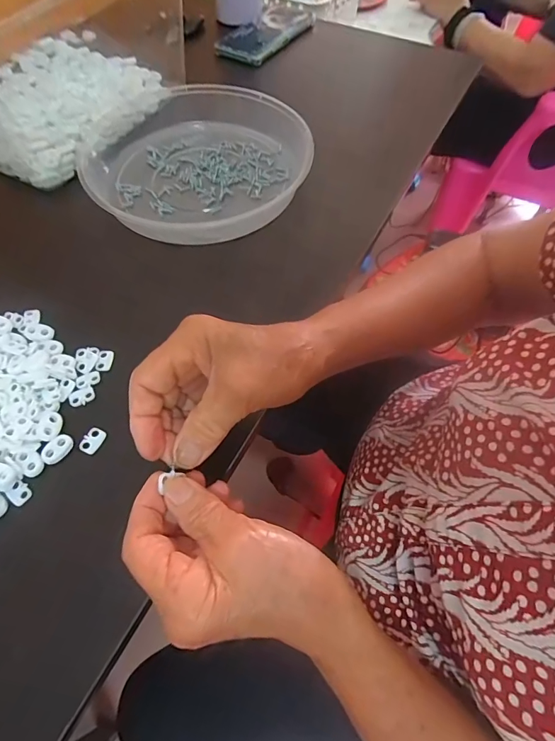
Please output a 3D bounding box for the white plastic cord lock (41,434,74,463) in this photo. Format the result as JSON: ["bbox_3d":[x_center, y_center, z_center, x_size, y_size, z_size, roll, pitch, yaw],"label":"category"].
[{"bbox_3d":[-0.159,0.057,0.294,0.014,0.005,0.023,31,64,17],"label":"white plastic cord lock"}]

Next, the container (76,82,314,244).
[{"bbox_3d":[-0.090,-0.228,0.446,0.238,0.042,0.238,0,60,0],"label":"container"}]

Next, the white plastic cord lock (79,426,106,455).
[{"bbox_3d":[-0.136,0.051,0.298,0.013,0.004,0.019,19,62,10],"label":"white plastic cord lock"}]

